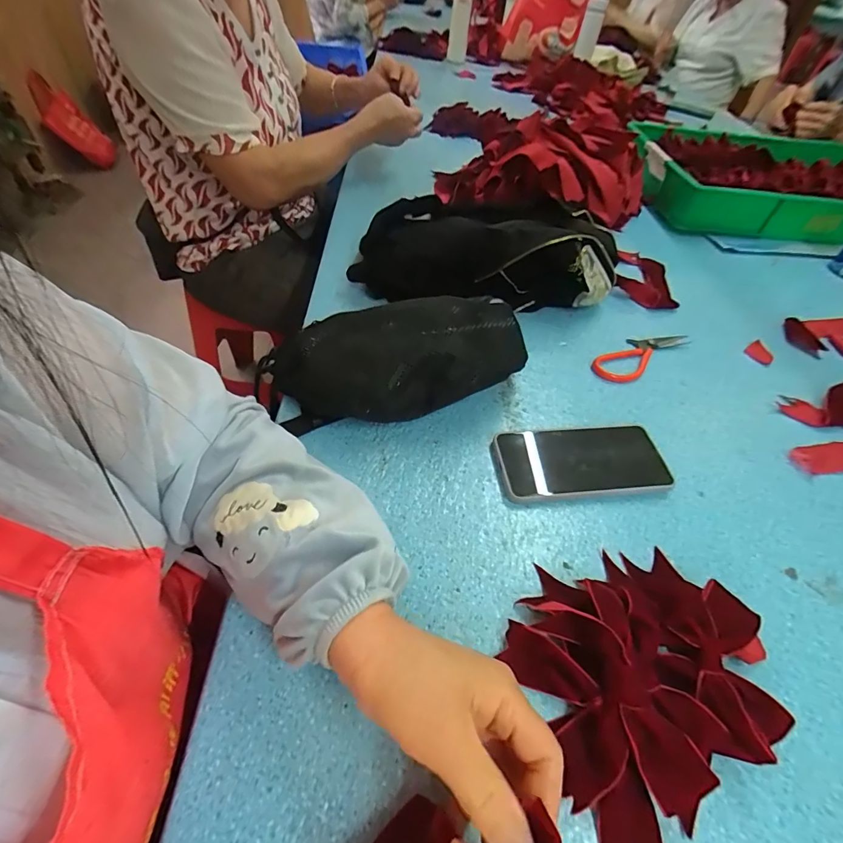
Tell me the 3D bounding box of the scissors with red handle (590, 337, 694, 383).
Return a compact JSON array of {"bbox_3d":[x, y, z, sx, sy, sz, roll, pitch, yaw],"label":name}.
[{"bbox_3d":[0.278,-0.088,0.542,0.156,0.007,0.048,-28,58,-26],"label":"scissors with red handle"}]

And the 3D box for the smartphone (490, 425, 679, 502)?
[{"bbox_3d":[0.154,0.038,0.421,0.159,0.017,0.077,-2,50,-7],"label":"smartphone"}]

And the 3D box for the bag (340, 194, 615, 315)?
[{"bbox_3d":[0.084,-0.235,0.586,0.351,0.107,0.160,2,50,-4],"label":"bag"}]

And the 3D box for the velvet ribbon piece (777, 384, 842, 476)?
[{"bbox_3d":[0.462,0.002,0.480,0.089,0.022,0.153,19,51,10],"label":"velvet ribbon piece"}]

